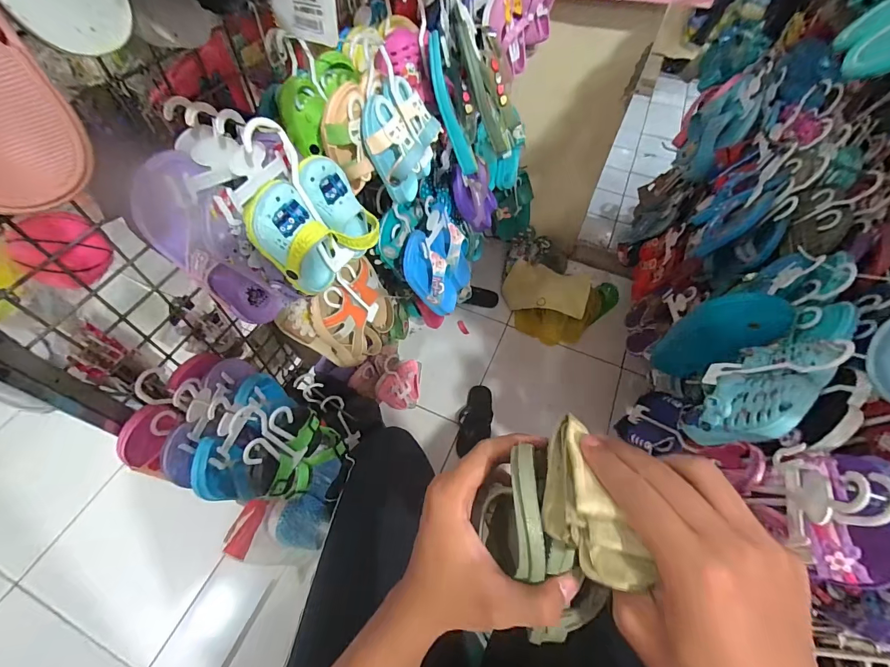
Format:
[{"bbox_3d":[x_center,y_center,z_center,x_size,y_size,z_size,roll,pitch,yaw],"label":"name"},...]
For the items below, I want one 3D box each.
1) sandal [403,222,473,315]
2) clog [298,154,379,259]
[{"bbox_3d":[-0.011,-0.131,0.762,0.070,0.196,0.152,17,64,38],"label":"sandal"},{"bbox_3d":[-0.108,-0.136,0.419,0.042,0.113,0.051,4,51,37],"label":"clog"}]

